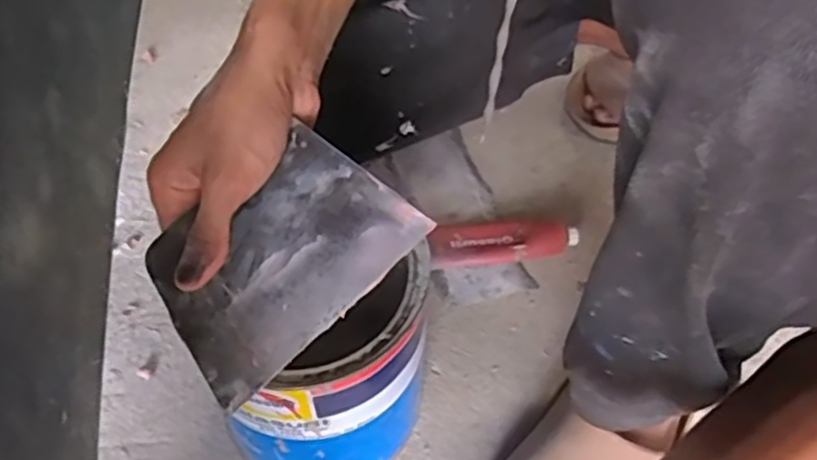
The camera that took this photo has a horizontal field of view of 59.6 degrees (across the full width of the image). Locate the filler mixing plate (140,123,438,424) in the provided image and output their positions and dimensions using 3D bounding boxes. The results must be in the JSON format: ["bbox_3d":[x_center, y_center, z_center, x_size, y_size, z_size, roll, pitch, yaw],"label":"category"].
[{"bbox_3d":[-0.070,0.013,0.375,0.137,0.005,0.092,-42,79,3],"label":"filler mixing plate"}]

